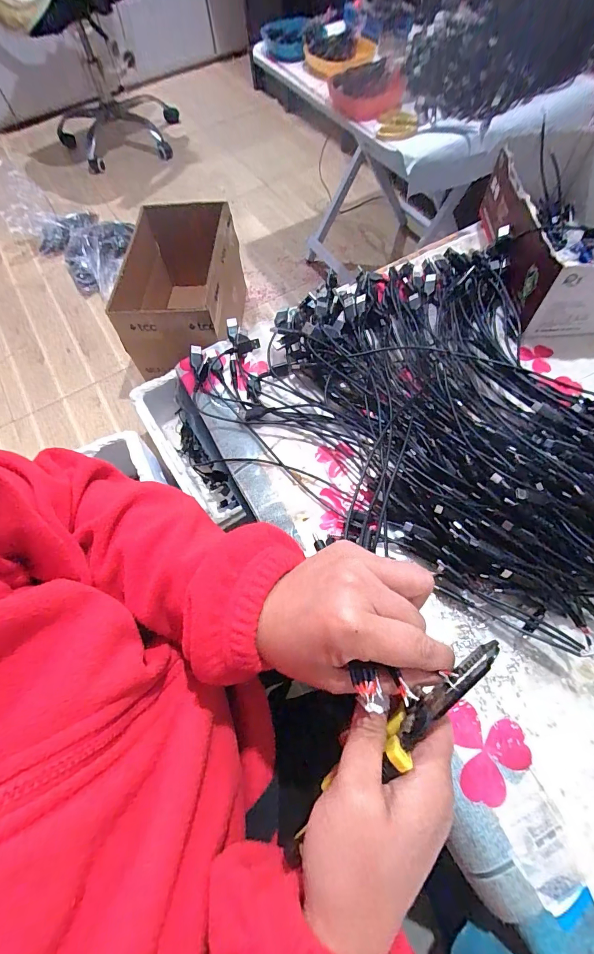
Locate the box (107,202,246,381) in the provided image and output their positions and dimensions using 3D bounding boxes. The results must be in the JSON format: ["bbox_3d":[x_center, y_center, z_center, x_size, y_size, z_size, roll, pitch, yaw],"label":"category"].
[{"bbox_3d":[-0.316,-0.535,1.103,0.276,0.232,0.454,-1,65,3],"label":"box"}]

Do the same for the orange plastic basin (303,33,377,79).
[{"bbox_3d":[0.096,-0.890,0.820,0.132,0.042,0.152,-24,66,-8],"label":"orange plastic basin"}]

